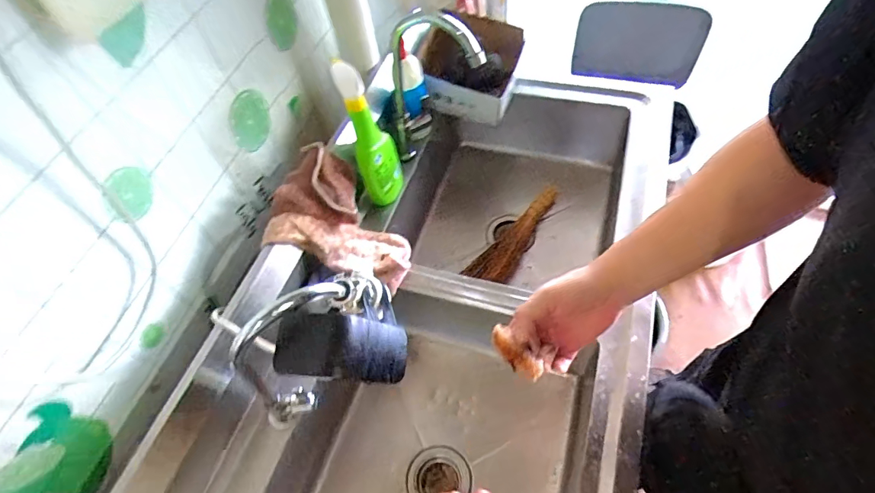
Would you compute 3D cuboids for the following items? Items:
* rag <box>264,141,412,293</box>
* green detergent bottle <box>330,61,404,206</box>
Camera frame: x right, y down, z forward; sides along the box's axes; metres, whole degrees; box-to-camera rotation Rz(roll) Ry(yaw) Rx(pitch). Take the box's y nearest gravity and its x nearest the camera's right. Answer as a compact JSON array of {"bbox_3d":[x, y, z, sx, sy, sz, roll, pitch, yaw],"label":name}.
[{"bbox_3d":[-0.147,-0.042,0.775,0.201,0.158,0.191,12,59,13],"label":"rag"},{"bbox_3d":[-0.111,-0.191,0.791,0.073,0.274,0.080,-11,56,-2],"label":"green detergent bottle"}]

